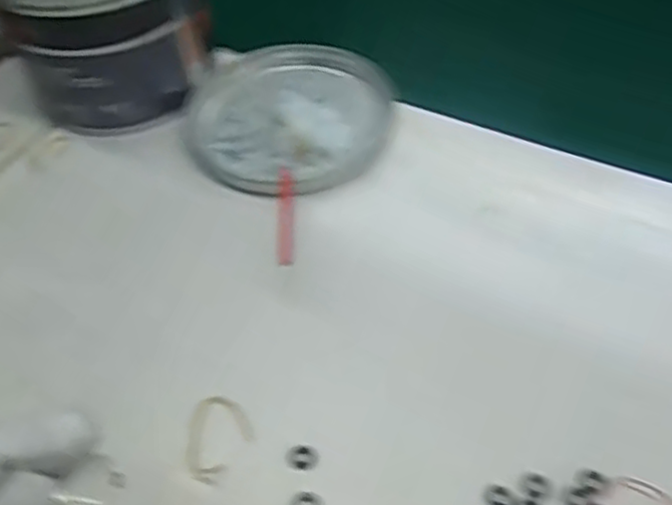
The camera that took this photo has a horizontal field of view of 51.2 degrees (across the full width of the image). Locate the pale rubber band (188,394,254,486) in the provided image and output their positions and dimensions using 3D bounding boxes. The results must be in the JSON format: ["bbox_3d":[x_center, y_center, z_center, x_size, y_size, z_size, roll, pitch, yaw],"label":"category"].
[{"bbox_3d":[-0.055,0.082,0.314,0.032,0.004,0.037,29,56,26],"label":"pale rubber band"}]

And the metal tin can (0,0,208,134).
[{"bbox_3d":[-0.153,-0.162,0.463,0.125,0.105,0.138,-34,55,-23],"label":"metal tin can"}]

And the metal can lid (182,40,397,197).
[{"bbox_3d":[-0.025,-0.093,0.459,0.132,0.019,0.148,30,57,27],"label":"metal can lid"}]

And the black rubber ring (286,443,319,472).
[{"bbox_3d":[-0.015,0.089,0.306,0.014,0.004,0.011,14,51,15],"label":"black rubber ring"}]

